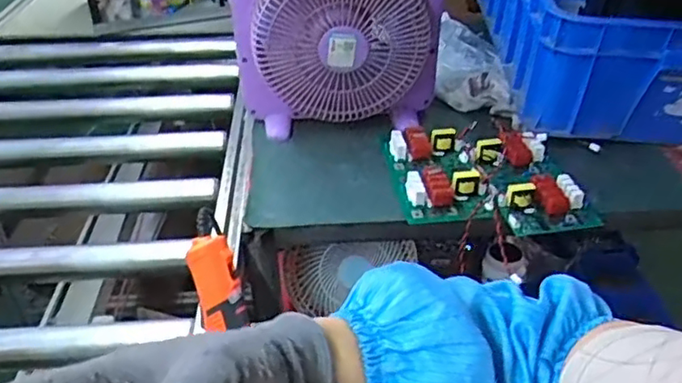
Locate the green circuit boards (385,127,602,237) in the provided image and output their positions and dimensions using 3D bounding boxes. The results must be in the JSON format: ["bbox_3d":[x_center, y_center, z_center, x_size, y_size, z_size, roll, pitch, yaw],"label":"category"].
[{"bbox_3d":[0.207,-0.022,0.883,0.277,0.048,0.192,1,35,2],"label":"green circuit boards"}]

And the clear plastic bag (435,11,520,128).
[{"bbox_3d":[0.226,-0.224,1.114,0.124,0.087,0.265,-4,35,-4],"label":"clear plastic bag"}]

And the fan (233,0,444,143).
[{"bbox_3d":[-0.003,-0.246,0.896,0.311,0.331,0.094,-1,35,-1],"label":"fan"}]

